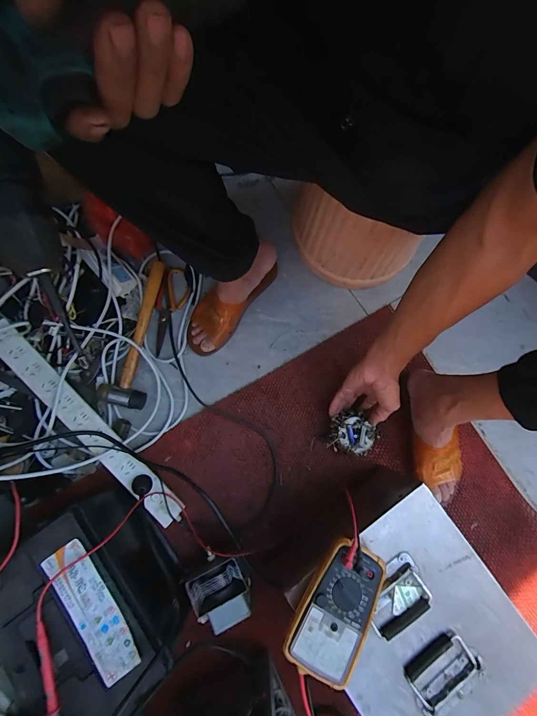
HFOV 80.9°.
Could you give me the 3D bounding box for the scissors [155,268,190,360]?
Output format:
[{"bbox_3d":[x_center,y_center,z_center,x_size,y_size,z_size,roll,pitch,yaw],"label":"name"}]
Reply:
[{"bbox_3d":[-0.222,-0.107,0.711,0.062,0.027,0.204,12,80,1],"label":"scissors"}]

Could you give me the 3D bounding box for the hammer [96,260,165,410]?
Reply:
[{"bbox_3d":[-0.285,-0.059,0.685,0.089,0.035,0.326,9,78,0],"label":"hammer"}]

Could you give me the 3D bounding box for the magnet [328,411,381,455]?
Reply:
[{"bbox_3d":[0.170,0.150,0.634,0.091,0.026,0.080,7,80,0],"label":"magnet"}]

